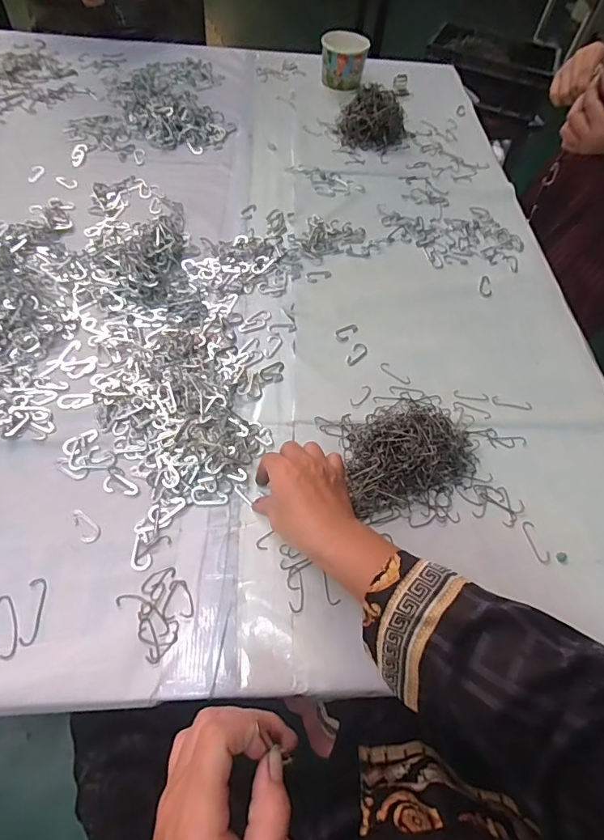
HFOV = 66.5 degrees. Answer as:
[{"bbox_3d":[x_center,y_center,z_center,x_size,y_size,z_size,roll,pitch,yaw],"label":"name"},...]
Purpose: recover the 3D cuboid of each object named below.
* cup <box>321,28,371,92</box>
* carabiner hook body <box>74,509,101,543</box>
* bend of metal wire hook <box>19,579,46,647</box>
[{"bbox_3d":[0.084,-0.717,0.923,0.087,0.085,0.083,2,58,-3],"label":"cup"},{"bbox_3d":[-0.203,0.098,0.433,0.018,0.004,0.038,-28,64,-20],"label":"carabiner hook body"},{"bbox_3d":[-0.228,0.162,0.392,0.013,0.004,0.054,-4,58,-7],"label":"bend of metal wire hook"}]

